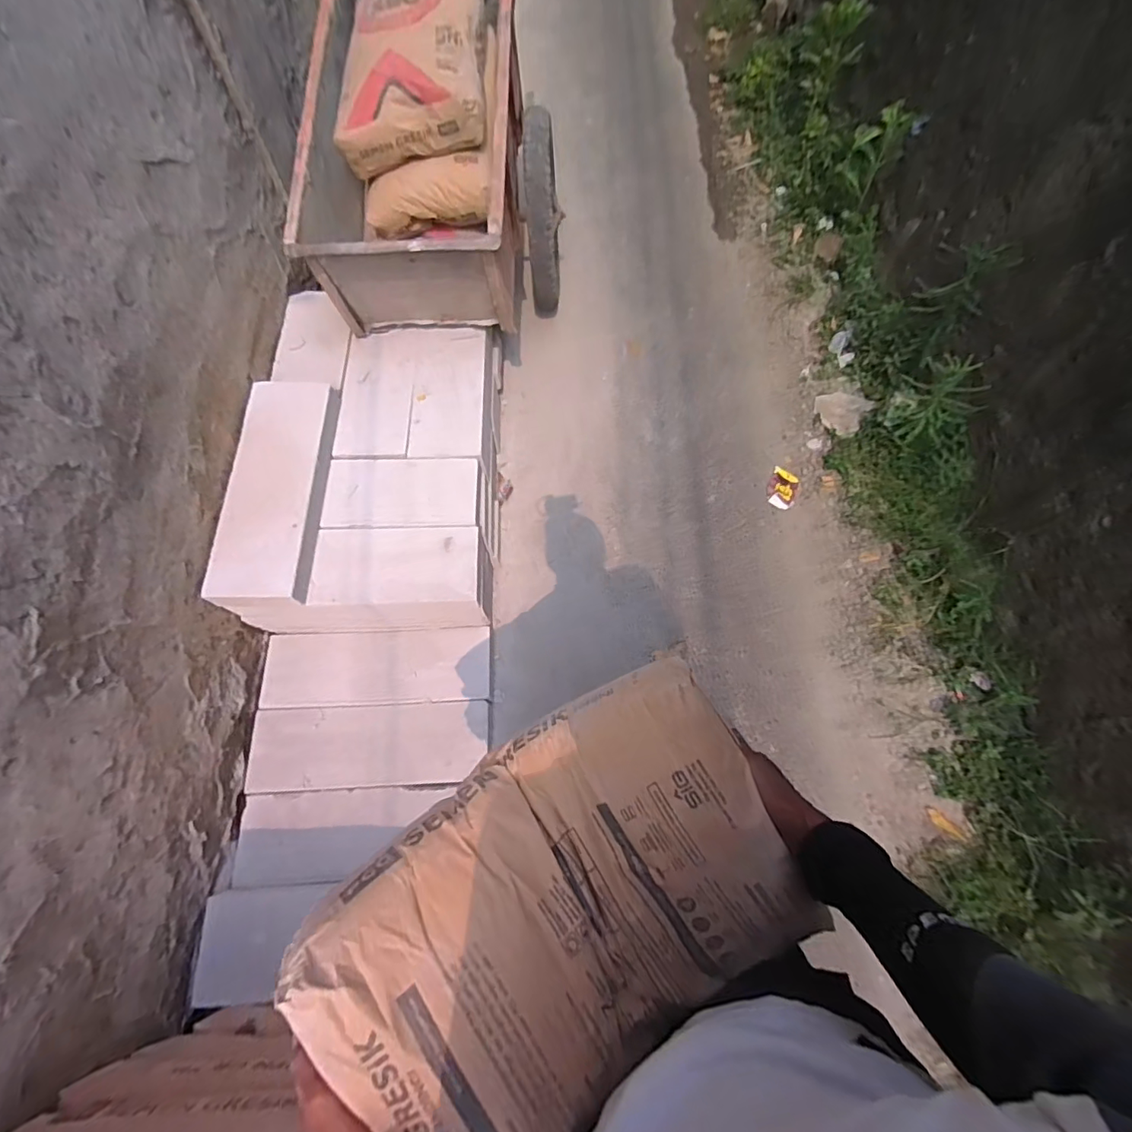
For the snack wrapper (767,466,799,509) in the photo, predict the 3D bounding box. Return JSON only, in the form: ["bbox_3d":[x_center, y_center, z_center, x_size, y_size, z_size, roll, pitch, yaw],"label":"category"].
[{"bbox_3d":[0.716,-0.255,1.721,0.094,0.013,0.142,22,68,8],"label":"snack wrapper"}]

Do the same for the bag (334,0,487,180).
[{"bbox_3d":[-0.380,-1.274,1.320,0.345,0.180,0.520,0,67,-2],"label":"bag"}]

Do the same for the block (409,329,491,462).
[{"bbox_3d":[-0.331,-0.490,1.519,0.212,0.090,0.428,-1,67,-2],"label":"block"}]

